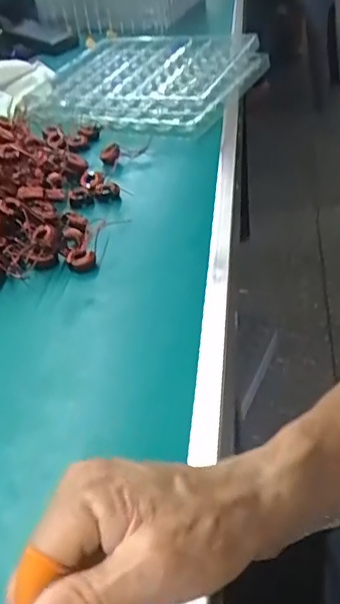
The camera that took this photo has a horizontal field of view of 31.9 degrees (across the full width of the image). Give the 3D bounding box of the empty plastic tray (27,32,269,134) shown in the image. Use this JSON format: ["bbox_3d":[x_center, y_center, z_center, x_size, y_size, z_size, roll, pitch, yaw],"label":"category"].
[{"bbox_3d":[-0.025,-0.350,0.909,0.311,0.046,0.370,10,41,18],"label":"empty plastic tray"}]

